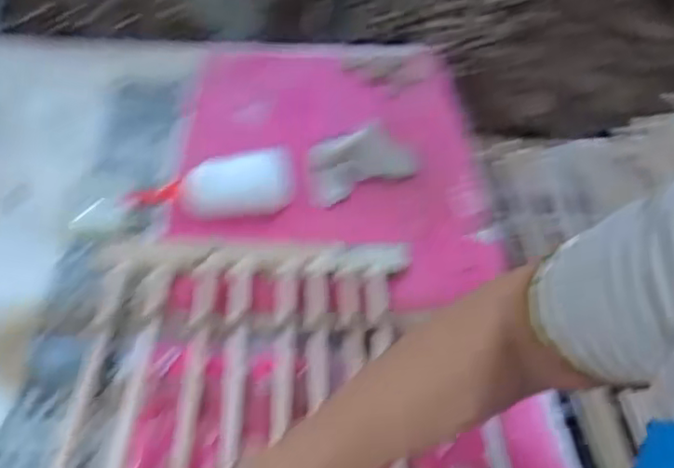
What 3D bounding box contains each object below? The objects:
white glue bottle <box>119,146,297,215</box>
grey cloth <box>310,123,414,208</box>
[{"bbox_3d":[-0.136,-0.046,0.666,0.179,0.056,0.056,-8,43,-14],"label":"white glue bottle"},{"bbox_3d":[0.027,-0.087,0.737,0.132,0.038,0.074,-18,46,-23],"label":"grey cloth"}]

